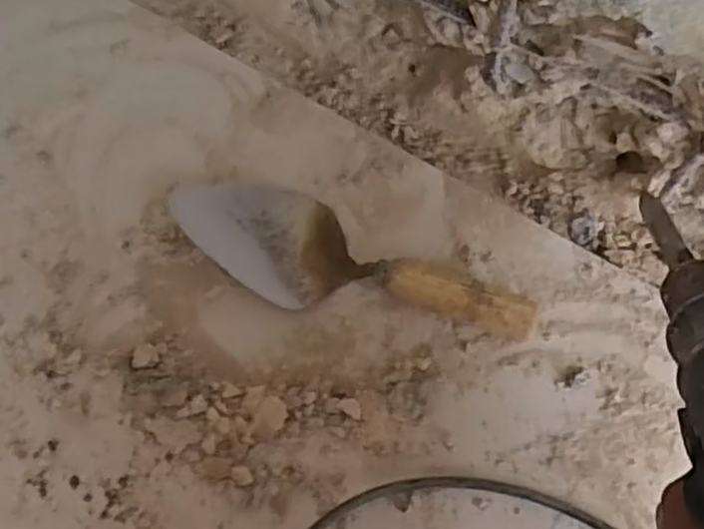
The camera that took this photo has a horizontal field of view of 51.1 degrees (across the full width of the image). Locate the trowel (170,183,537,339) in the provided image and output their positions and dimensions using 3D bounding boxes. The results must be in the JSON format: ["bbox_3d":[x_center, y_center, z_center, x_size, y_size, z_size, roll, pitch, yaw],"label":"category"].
[{"bbox_3d":[-0.005,0.008,0.588,0.289,0.048,0.090,26,83,10],"label":"trowel"}]

